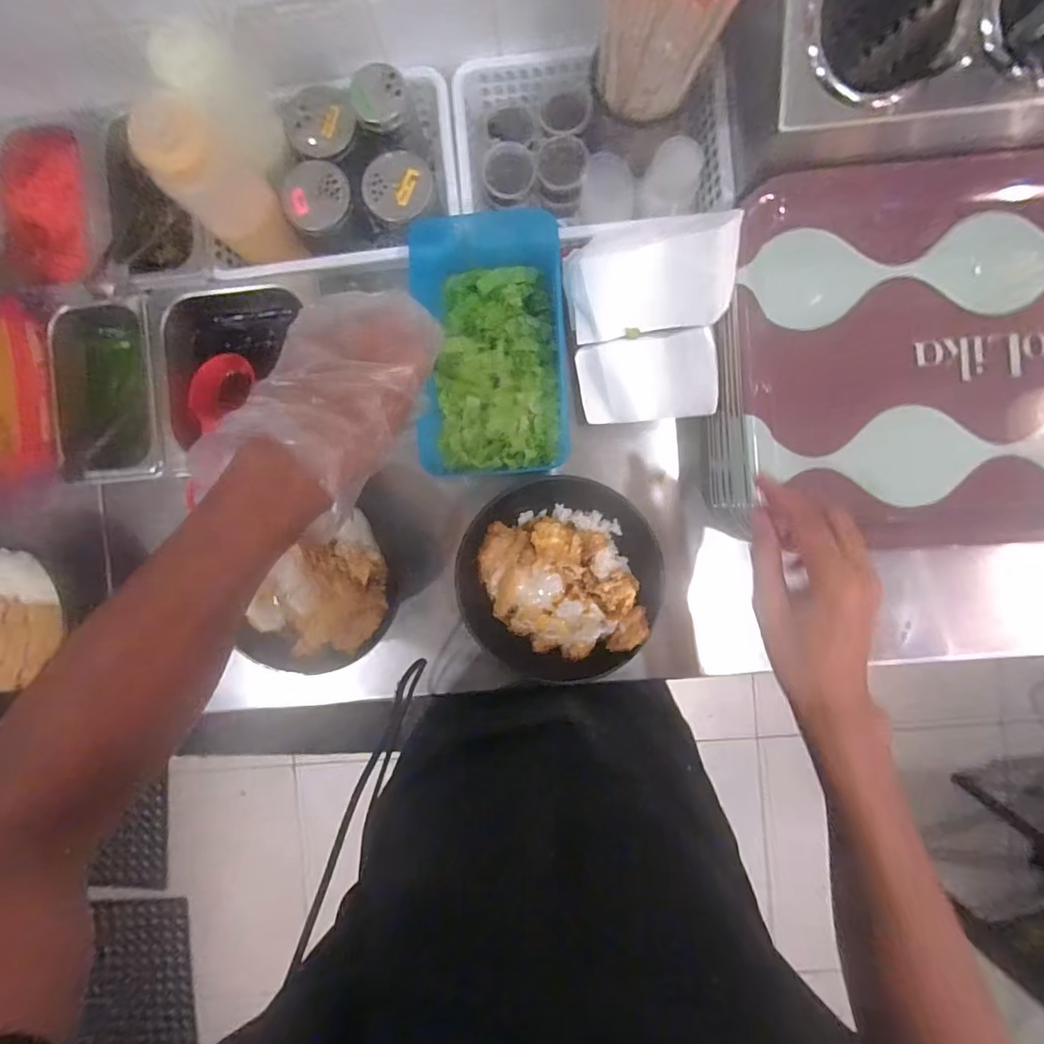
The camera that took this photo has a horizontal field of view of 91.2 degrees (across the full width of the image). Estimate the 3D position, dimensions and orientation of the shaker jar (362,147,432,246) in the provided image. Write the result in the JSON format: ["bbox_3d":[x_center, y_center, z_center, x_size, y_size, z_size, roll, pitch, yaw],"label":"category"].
[{"bbox_3d":[-0.113,-0.304,0.493,0.063,0.081,0.067,0,91,3],"label":"shaker jar"}]

